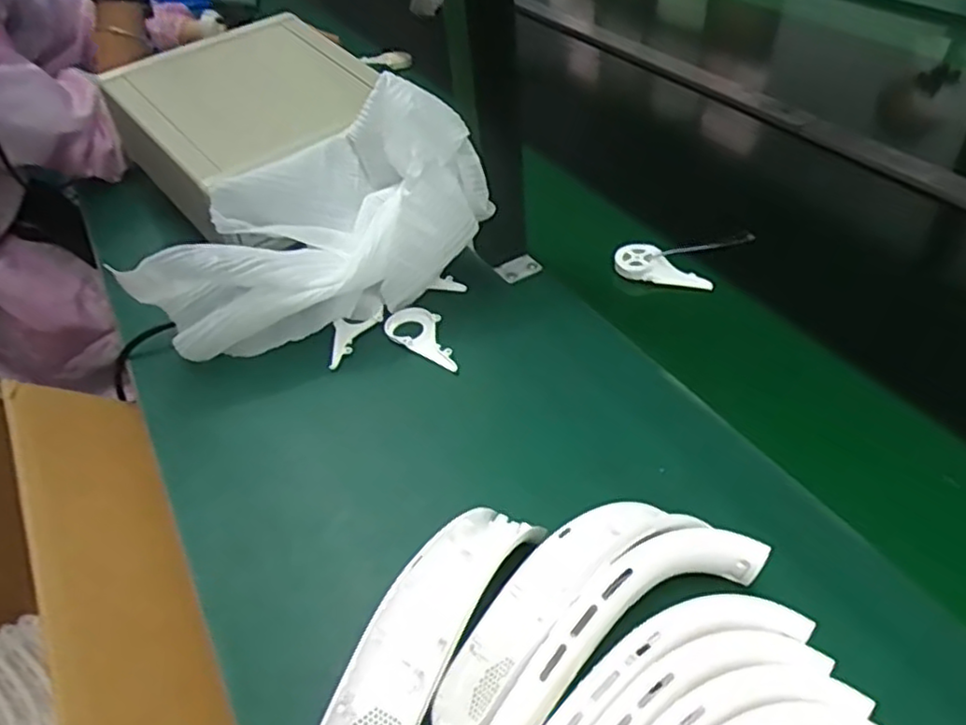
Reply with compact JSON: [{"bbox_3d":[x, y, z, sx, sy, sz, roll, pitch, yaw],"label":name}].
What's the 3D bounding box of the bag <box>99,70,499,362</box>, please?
[{"bbox_3d":[-0.165,-0.137,0.653,0.321,0.170,0.168,-20,46,-11],"label":"bag"}]

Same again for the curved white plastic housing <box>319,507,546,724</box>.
[{"bbox_3d":[-0.034,0.167,0.415,0.055,0.042,0.199,20,52,27],"label":"curved white plastic housing"}]

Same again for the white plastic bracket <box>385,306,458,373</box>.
[{"bbox_3d":[-0.048,-0.025,0.640,0.090,0.008,0.047,28,54,33],"label":"white plastic bracket"}]

